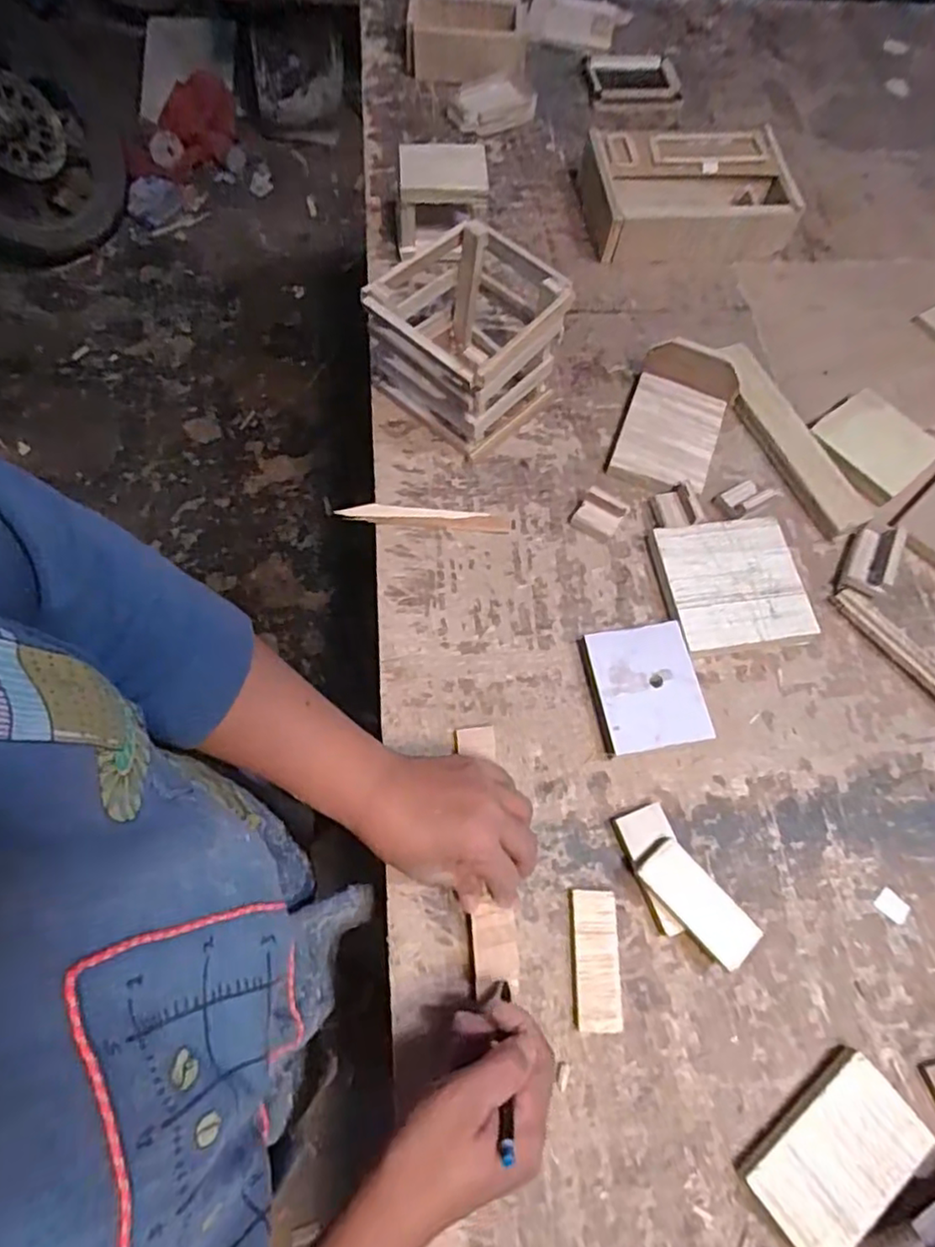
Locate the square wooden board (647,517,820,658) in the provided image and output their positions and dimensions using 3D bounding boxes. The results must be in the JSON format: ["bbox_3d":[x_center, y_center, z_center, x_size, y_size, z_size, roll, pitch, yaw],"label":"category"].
[{"bbox_3d":[0.227,-0.034,0.555,0.115,0.017,0.116,-8,67,-5],"label":"square wooden board"}]

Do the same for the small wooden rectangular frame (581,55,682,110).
[{"bbox_3d":[0.216,-0.705,0.836,0.120,0.016,0.091,-1,65,-4],"label":"small wooden rectangular frame"}]

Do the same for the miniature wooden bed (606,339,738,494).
[{"bbox_3d":[0.196,-0.193,0.609,0.090,0.047,0.138,20,68,7],"label":"miniature wooden bed"}]

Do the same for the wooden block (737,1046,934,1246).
[{"bbox_3d":[0.228,0.329,0.397,0.107,0.020,0.063,-35,72,-15],"label":"wooden block"}]

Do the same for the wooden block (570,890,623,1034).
[{"bbox_3d":[0.087,0.229,0.441,0.032,0.009,0.085,0,67,-1],"label":"wooden block"}]

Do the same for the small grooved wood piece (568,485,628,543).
[{"bbox_3d":[0.117,-0.097,0.577,0.040,0.025,0.032,33,70,12],"label":"small grooved wood piece"}]

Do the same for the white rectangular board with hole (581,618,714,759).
[{"bbox_3d":[0.142,0.051,0.515,0.082,0.022,0.098,-10,67,-5],"label":"white rectangular board with hole"}]

